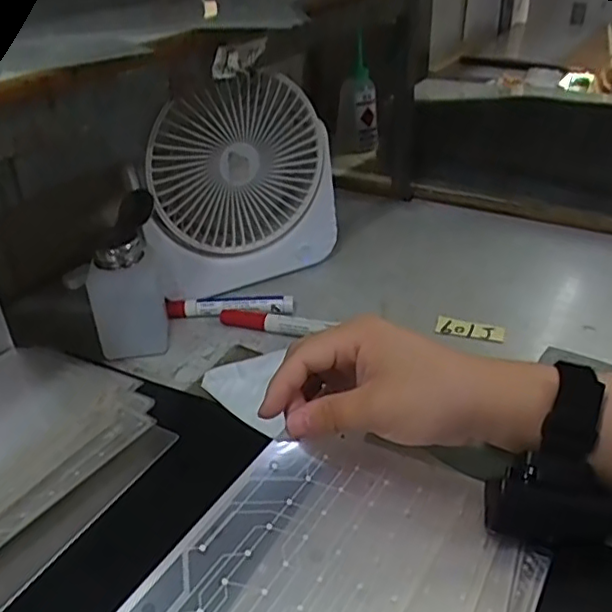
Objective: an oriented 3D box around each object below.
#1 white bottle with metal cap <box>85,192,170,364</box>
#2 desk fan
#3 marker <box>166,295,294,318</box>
[{"bbox_3d":[-0.148,-0.023,0.522,0.061,0.120,0.062,-10,33,-9],"label":"white bottle with metal cap"},{"bbox_3d":[-0.063,-0.105,0.572,0.181,0.187,0.053,-21,36,-25],"label":"desk fan"},{"bbox_3d":[-0.069,0.002,0.568,0.114,0.016,0.017,-2,32,4],"label":"marker"}]

